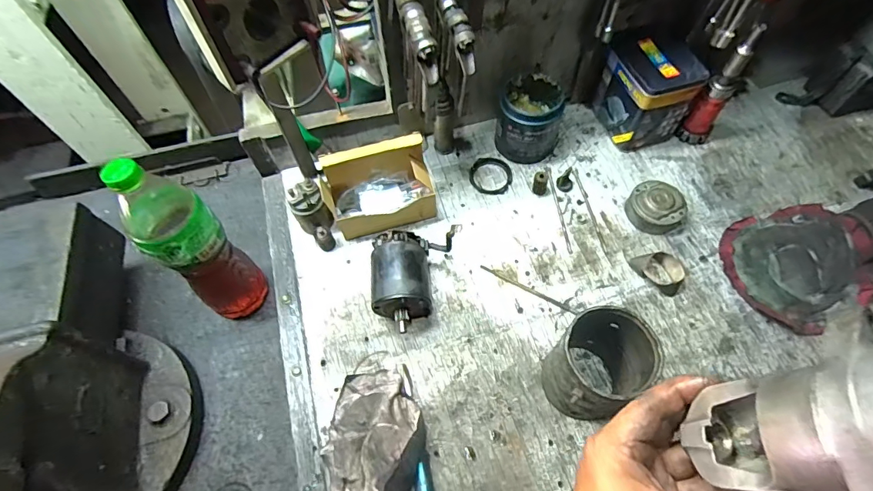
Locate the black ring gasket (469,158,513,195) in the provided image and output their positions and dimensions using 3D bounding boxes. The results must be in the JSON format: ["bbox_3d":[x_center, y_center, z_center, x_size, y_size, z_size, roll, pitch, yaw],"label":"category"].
[{"bbox_3d":[0.082,-0.105,0.668,0.063,0.004,0.067,2,61,2],"label":"black ring gasket"}]

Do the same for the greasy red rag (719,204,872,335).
[{"bbox_3d":[0.459,0.023,0.563,0.148,0.057,0.165,-29,64,-14],"label":"greasy red rag"}]

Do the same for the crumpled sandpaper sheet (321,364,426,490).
[{"bbox_3d":[-0.068,0.208,0.483,0.106,0.047,0.150,8,61,6],"label":"crumpled sandpaper sheet"}]

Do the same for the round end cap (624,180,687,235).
[{"bbox_3d":[0.304,-0.054,0.613,0.075,0.036,0.066,40,68,20],"label":"round end cap"}]

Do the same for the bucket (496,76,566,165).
[{"bbox_3d":[0.141,-0.189,0.668,0.090,0.096,0.092,0,61,1],"label":"bucket"}]

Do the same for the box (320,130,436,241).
[{"bbox_3d":[-0.077,-0.074,0.594,0.142,0.103,0.083,-12,61,-6],"label":"box"}]

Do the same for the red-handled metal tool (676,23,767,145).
[{"bbox_3d":[0.398,-0.215,0.616,0.042,0.181,0.034,30,65,16],"label":"red-handled metal tool"}]

